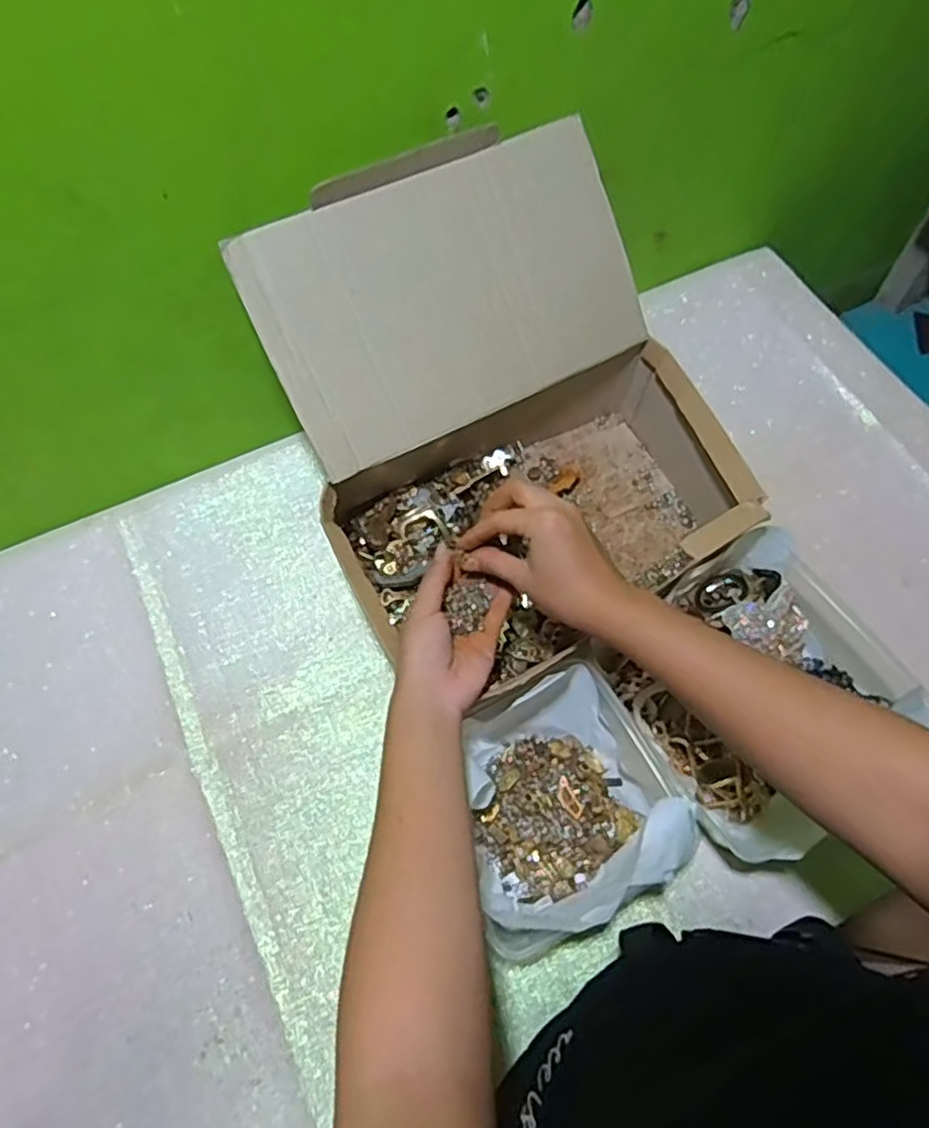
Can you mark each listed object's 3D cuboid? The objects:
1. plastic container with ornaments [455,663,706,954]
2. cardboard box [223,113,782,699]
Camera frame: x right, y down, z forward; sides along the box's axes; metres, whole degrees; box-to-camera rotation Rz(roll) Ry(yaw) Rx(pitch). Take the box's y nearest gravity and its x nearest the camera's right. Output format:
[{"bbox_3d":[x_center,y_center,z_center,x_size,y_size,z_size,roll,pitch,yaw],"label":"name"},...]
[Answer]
[{"bbox_3d":[0.070,0.170,0.507,0.140,0.094,0.155,-25,65,-10],"label":"plastic container with ornaments"},{"bbox_3d":[0.033,-0.113,0.568,0.320,0.240,0.335,-25,65,-10],"label":"cardboard box"}]

